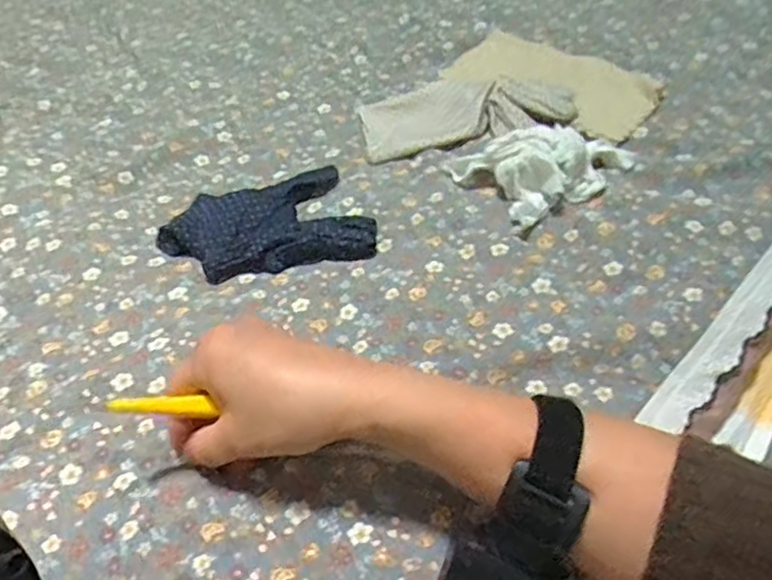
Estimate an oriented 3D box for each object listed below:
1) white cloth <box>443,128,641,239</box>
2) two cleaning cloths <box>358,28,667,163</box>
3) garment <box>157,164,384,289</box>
[{"bbox_3d":[0.123,-0.103,0.517,0.120,0.045,0.096,-24,51,-16],"label":"white cloth"},{"bbox_3d":[0.107,-0.185,0.592,0.251,0.041,0.171,4,49,9],"label":"two cleaning cloths"},{"bbox_3d":[-0.091,-0.045,0.502,0.149,0.019,0.106,-21,50,-13],"label":"garment"}]

